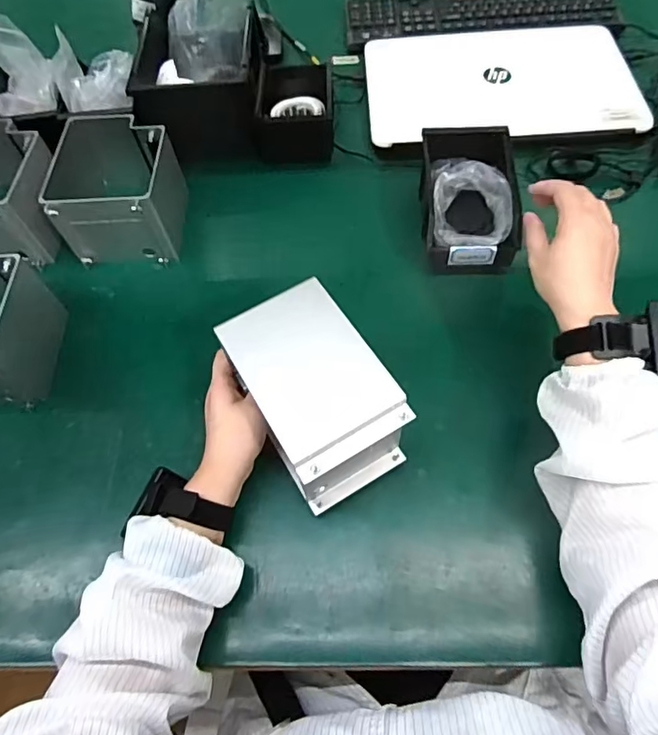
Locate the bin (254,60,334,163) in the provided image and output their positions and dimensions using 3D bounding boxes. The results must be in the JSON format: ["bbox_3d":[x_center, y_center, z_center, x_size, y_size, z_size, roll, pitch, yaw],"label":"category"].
[{"bbox_3d":[-0.046,-0.360,0.711,0.108,0.062,0.115,0,62,3],"label":"bin"}]

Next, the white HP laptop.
[{"bbox_3d":[0.245,-0.415,0.746,0.369,0.025,0.263,-3,62,2],"label":"white HP laptop"}]

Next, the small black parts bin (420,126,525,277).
[{"bbox_3d":[0.165,-0.203,0.607,0.105,0.066,0.176,2,62,4],"label":"small black parts bin"}]

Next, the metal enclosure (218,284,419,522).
[{"bbox_3d":[-0.013,0.028,0.464,0.102,0.114,0.156,-30,64,-12],"label":"metal enclosure"}]

